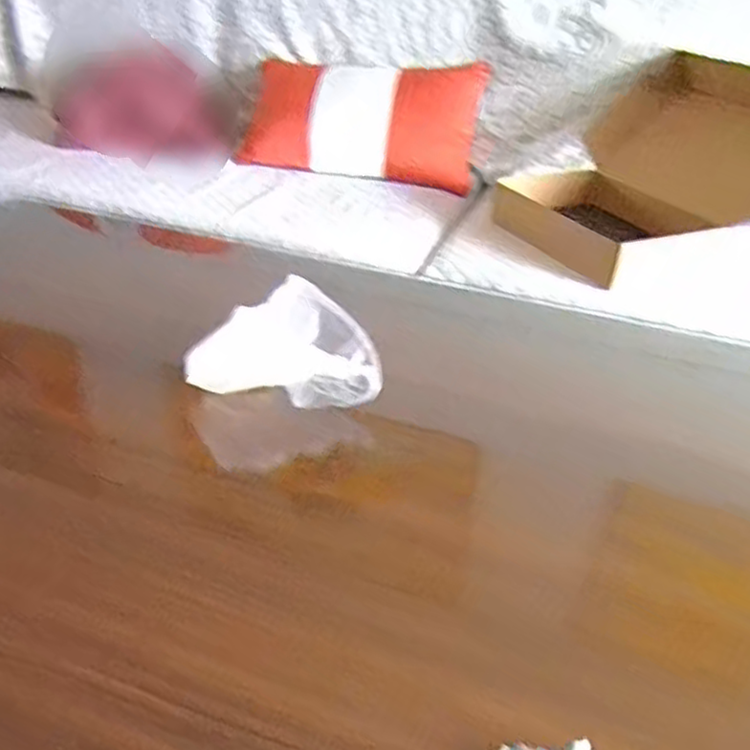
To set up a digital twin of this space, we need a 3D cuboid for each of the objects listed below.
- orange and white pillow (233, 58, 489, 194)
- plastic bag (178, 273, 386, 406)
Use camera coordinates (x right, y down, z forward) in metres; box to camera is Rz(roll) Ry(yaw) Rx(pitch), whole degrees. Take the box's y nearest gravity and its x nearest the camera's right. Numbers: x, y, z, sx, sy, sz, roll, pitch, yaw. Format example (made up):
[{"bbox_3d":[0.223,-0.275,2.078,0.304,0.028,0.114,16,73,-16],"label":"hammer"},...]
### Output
[{"bbox_3d":[-0.036,-0.608,1.715,0.560,0.296,0.120,9,1,9],"label":"orange and white pillow"},{"bbox_3d":[-0.090,-0.035,0.741,0.192,0.070,0.146,5,33,1],"label":"plastic bag"}]

